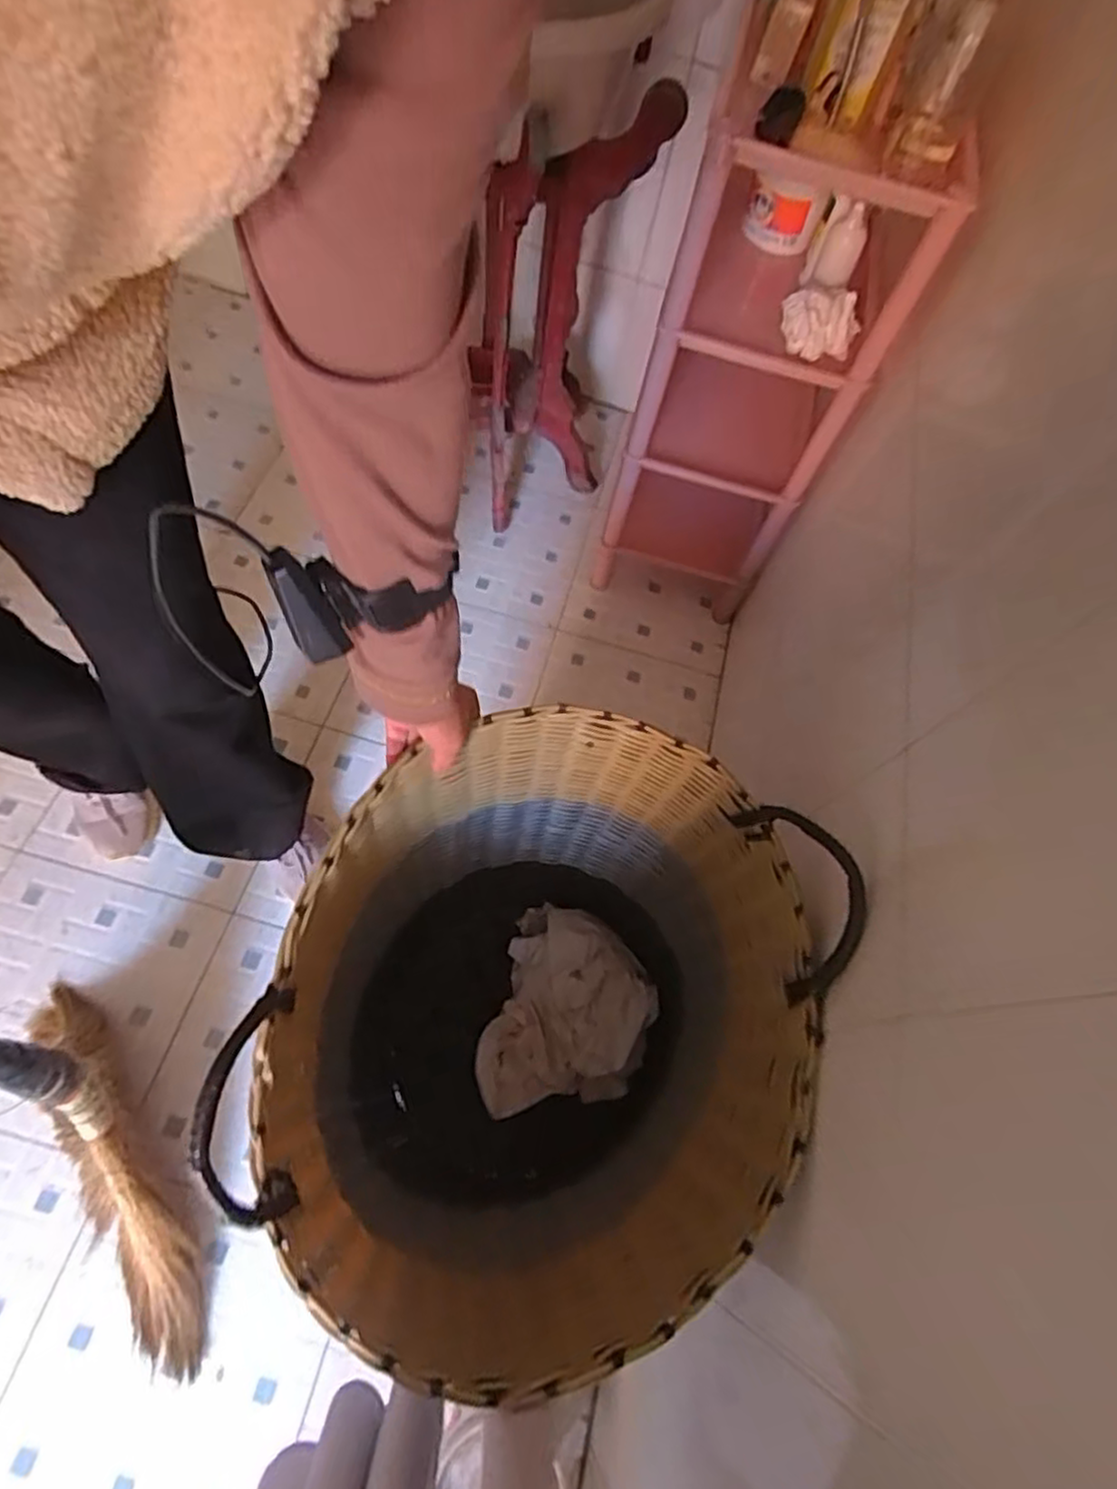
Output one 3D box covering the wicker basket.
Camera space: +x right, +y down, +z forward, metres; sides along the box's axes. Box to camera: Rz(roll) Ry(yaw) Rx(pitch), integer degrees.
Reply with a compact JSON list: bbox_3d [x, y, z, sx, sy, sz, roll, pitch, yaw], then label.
[{"bbox_3d":[-0.020,0.272,0.702,0.401,0.478,0.449,26,64,11],"label":"wicker basket"}]

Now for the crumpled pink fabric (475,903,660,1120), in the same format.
[{"bbox_3d":[0.012,0.336,0.862,0.189,0.086,0.241,18,63,0],"label":"crumpled pink fabric"}]

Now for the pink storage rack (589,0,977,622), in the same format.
[{"bbox_3d":[0.276,-0.534,1.016,0.269,0.650,0.383,20,63,1],"label":"pink storage rack"}]

